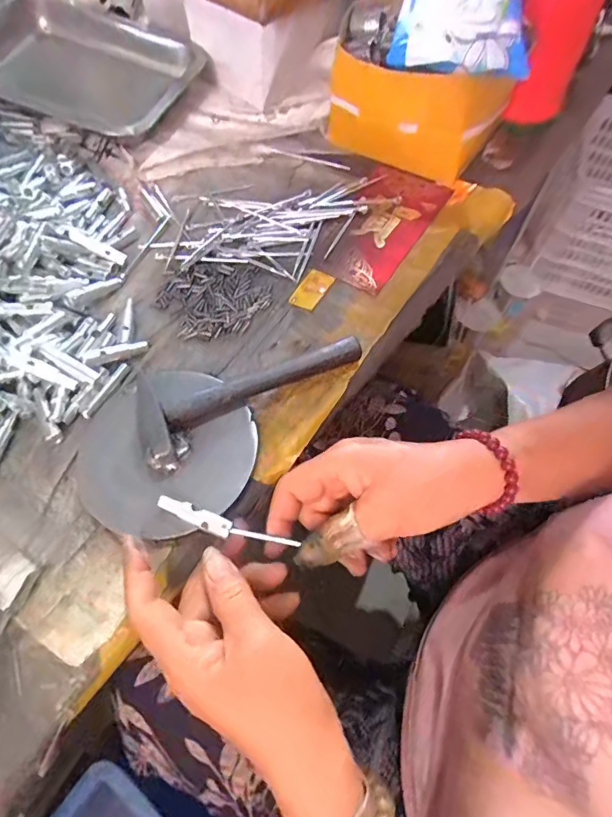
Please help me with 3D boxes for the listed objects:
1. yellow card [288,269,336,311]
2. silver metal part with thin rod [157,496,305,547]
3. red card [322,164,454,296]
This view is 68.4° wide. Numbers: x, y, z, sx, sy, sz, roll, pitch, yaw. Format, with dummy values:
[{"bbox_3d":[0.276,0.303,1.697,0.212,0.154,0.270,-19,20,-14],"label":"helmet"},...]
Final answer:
[{"bbox_3d":[0.005,-0.106,0.399,0.024,0.004,0.044,27,66,14],"label":"yellow card"},{"bbox_3d":[-0.052,0.076,0.290,0.092,0.006,0.013,19,64,2],"label":"silver metal part with thin rod"},{"bbox_3d":[0.075,-0.180,0.434,0.078,0.005,0.163,28,66,14],"label":"red card"}]

